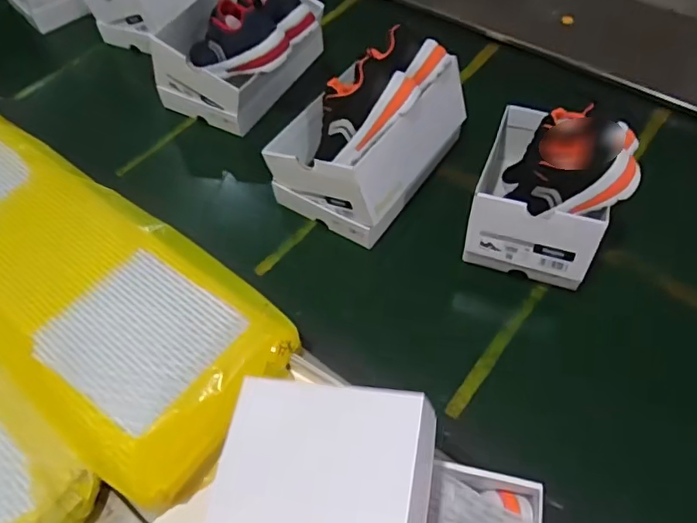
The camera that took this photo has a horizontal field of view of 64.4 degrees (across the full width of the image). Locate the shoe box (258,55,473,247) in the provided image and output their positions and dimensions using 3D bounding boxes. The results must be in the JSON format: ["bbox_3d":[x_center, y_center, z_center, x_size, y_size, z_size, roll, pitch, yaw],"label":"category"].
[{"bbox_3d":[0.022,-0.209,0.895,0.224,0.175,0.284,28,62,21],"label":"shoe box"}]

